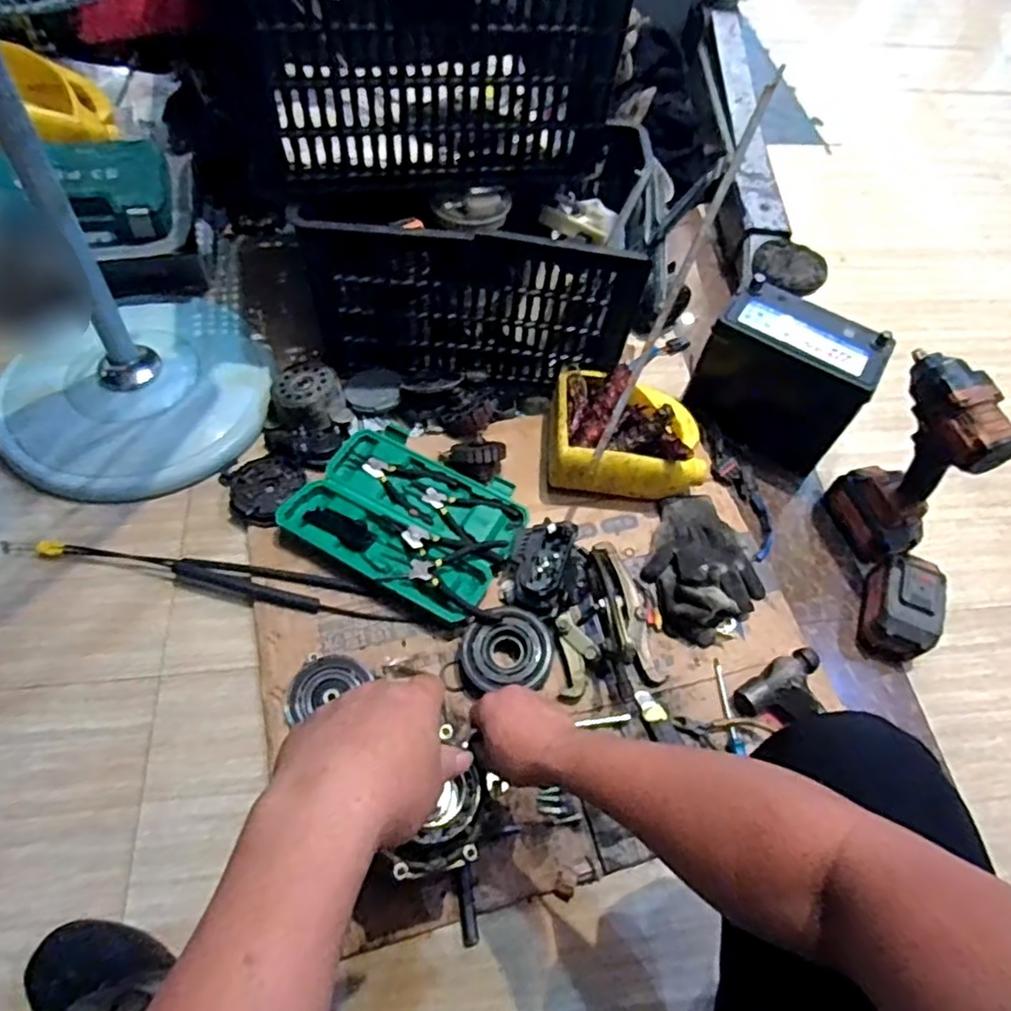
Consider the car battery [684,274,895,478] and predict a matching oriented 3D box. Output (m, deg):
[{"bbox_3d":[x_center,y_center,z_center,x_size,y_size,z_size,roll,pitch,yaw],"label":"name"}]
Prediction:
[{"bbox_3d":[0.408,-0.181,1.007,0.225,0.212,0.131,33,61,15],"label":"car battery"}]

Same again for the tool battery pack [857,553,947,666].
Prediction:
[{"bbox_3d":[0.530,0.137,0.892,0.080,0.082,0.130,26,58,12],"label":"tool battery pack"}]

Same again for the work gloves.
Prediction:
[{"bbox_3d":[0.266,0.071,0.906,0.154,0.064,0.213,-11,58,-12],"label":"work gloves"}]

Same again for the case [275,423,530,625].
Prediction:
[{"bbox_3d":[-0.134,0.012,0.917,0.298,0.034,0.226,27,59,11],"label":"case"}]

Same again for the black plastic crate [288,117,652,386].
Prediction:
[{"bbox_3d":[-0.040,-0.397,1.047,0.469,0.267,0.322,4,58,-3],"label":"black plastic crate"}]

